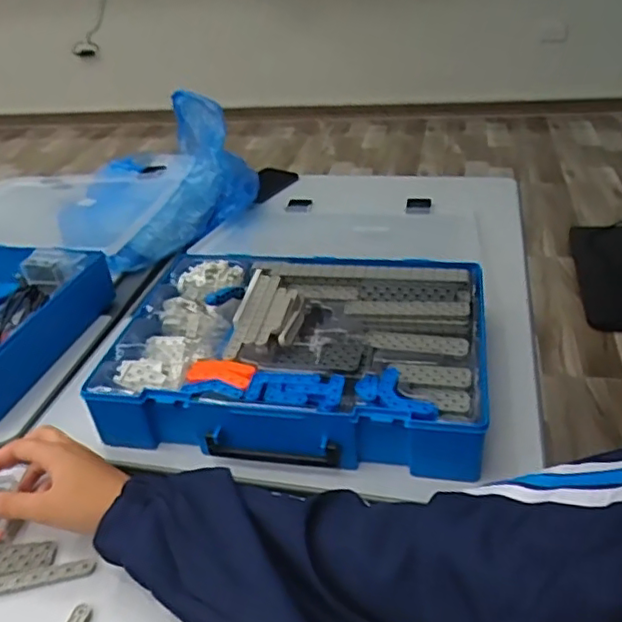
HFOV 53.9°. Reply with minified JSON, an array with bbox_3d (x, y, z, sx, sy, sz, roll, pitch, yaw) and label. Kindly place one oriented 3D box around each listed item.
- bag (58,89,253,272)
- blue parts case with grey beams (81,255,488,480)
[{"bbox_3d":[-0.253,-0.213,0.957,0.300,0.125,0.303,-23,38,-24],"label":"bag"},{"bbox_3d":[-0.009,0.033,0.628,0.364,0.058,0.268,3,37,12],"label":"blue parts case with grey beams"}]

